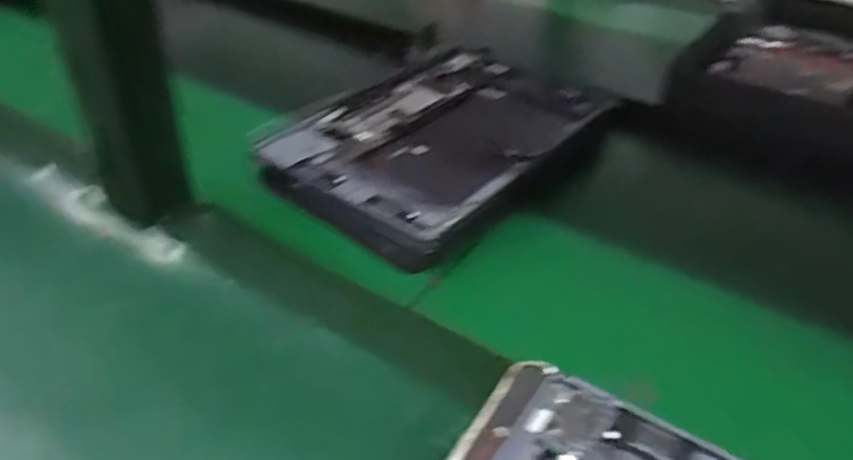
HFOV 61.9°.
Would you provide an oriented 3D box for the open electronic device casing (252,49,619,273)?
[{"bbox_3d":[0.010,-0.070,0.554,0.176,0.028,0.260,27,44,29],"label":"open electronic device casing"}]

